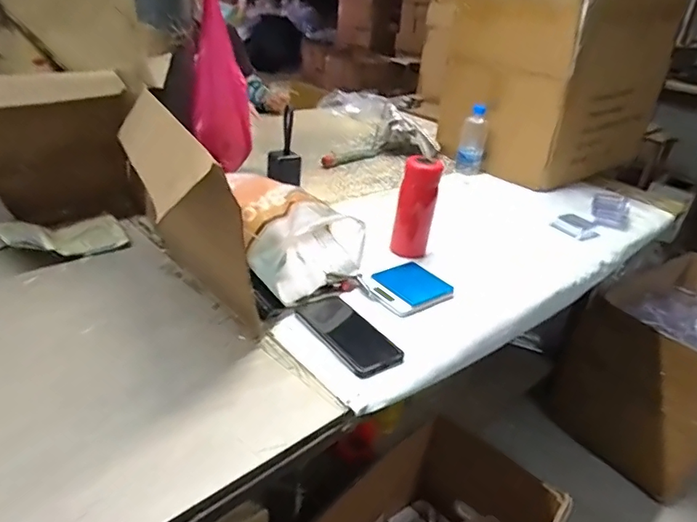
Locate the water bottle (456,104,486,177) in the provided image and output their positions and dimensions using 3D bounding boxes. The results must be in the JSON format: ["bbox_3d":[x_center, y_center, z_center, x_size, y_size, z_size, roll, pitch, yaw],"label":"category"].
[{"bbox_3d":[0.340,-0.325,1.347,0.064,0.181,0.078,14,31,11],"label":"water bottle"}]

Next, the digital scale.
[{"bbox_3d":[0.099,0.044,0.806,0.125,0.022,0.105,-20,40,-38],"label":"digital scale"}]

